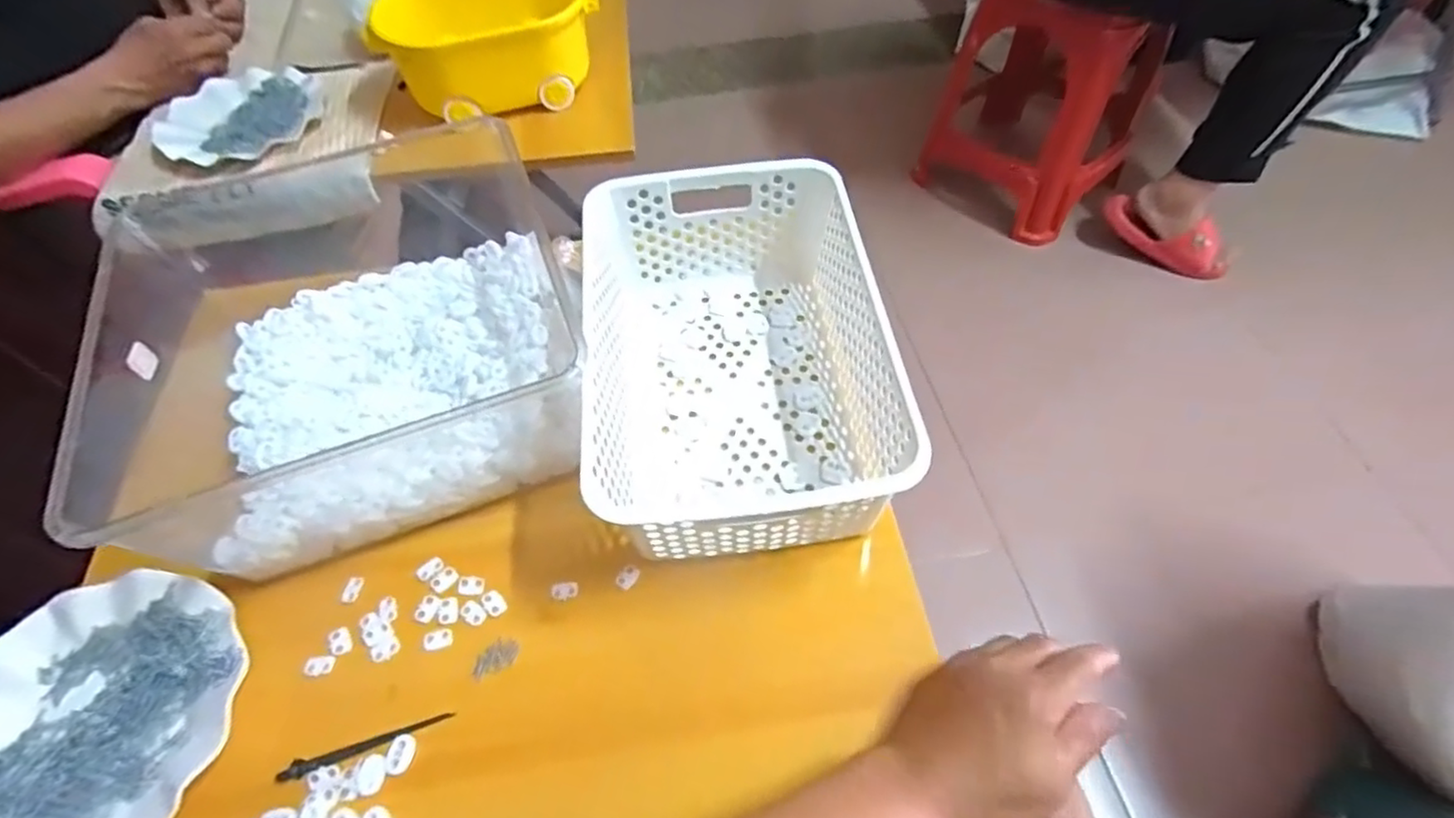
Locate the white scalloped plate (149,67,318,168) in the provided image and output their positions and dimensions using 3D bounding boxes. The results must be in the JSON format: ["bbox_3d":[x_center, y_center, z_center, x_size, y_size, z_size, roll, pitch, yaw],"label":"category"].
[{"bbox_3d":[-0.580,-0.352,0.801,0.180,0.020,0.180,-1,55,2],"label":"white scalloped plate"}]

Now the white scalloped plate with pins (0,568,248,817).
[{"bbox_3d":[-0.401,0.198,0.424,0.175,0.023,0.178,-1,55,2],"label":"white scalloped plate with pins"}]

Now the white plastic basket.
[{"bbox_3d":[0.005,-0.045,0.515,0.204,0.115,0.299,-5,55,-1],"label":"white plastic basket"}]

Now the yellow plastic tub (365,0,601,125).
[{"bbox_3d":[-0.274,-0.426,0.782,0.238,0.128,0.114,-19,57,-11],"label":"yellow plastic tub"}]

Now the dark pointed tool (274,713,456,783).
[{"bbox_3d":[-0.227,0.212,0.417,0.103,0.005,0.010,-15,56,-8],"label":"dark pointed tool"}]

